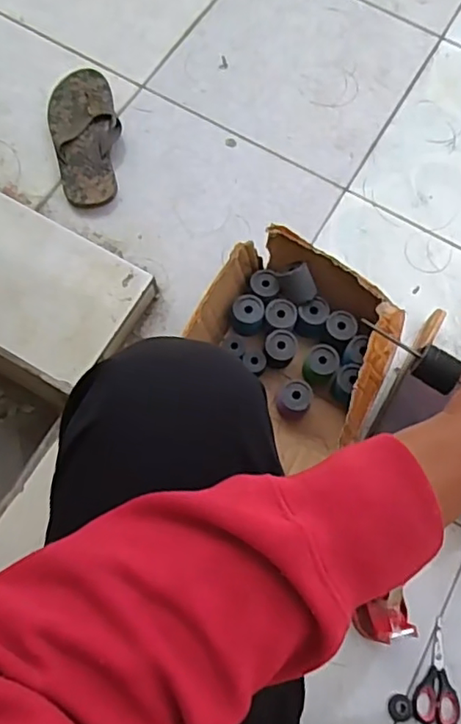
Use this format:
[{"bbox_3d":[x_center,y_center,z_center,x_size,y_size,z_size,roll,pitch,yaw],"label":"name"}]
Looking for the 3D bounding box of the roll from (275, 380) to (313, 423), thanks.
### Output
[{"bbox_3d":[0.088,0.054,0.821,0.044,0.055,0.044,1,71,-2],"label":"roll"}]

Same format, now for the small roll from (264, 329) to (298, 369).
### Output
[{"bbox_3d":[0.070,-0.018,0.838,0.046,0.052,0.042,1,71,-2],"label":"small roll"}]

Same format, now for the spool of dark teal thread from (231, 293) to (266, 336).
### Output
[{"bbox_3d":[0.025,-0.066,0.845,0.046,0.041,0.049,1,71,-2],"label":"spool of dark teal thread"}]

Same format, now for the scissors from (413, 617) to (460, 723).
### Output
[{"bbox_3d":[0.257,0.385,0.734,0.055,0.004,0.119,8,71,0],"label":"scissors"}]

